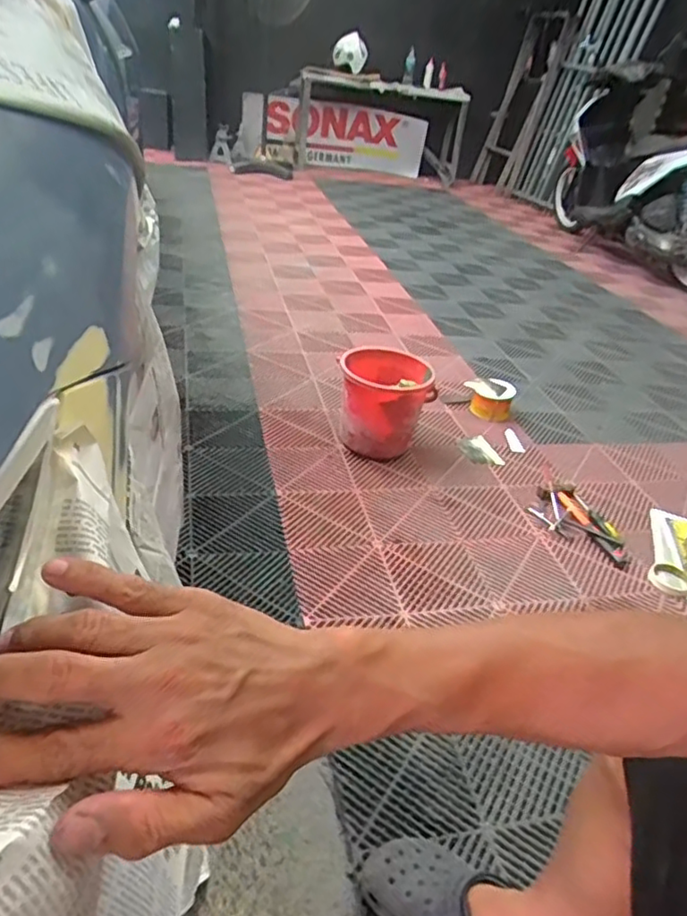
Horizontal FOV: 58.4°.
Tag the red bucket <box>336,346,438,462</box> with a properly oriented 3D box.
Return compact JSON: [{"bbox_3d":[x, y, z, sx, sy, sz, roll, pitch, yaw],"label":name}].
[{"bbox_3d":[0.109,-0.147,1.660,0.244,0.232,0.233,1,33,-11],"label":"red bucket"}]

